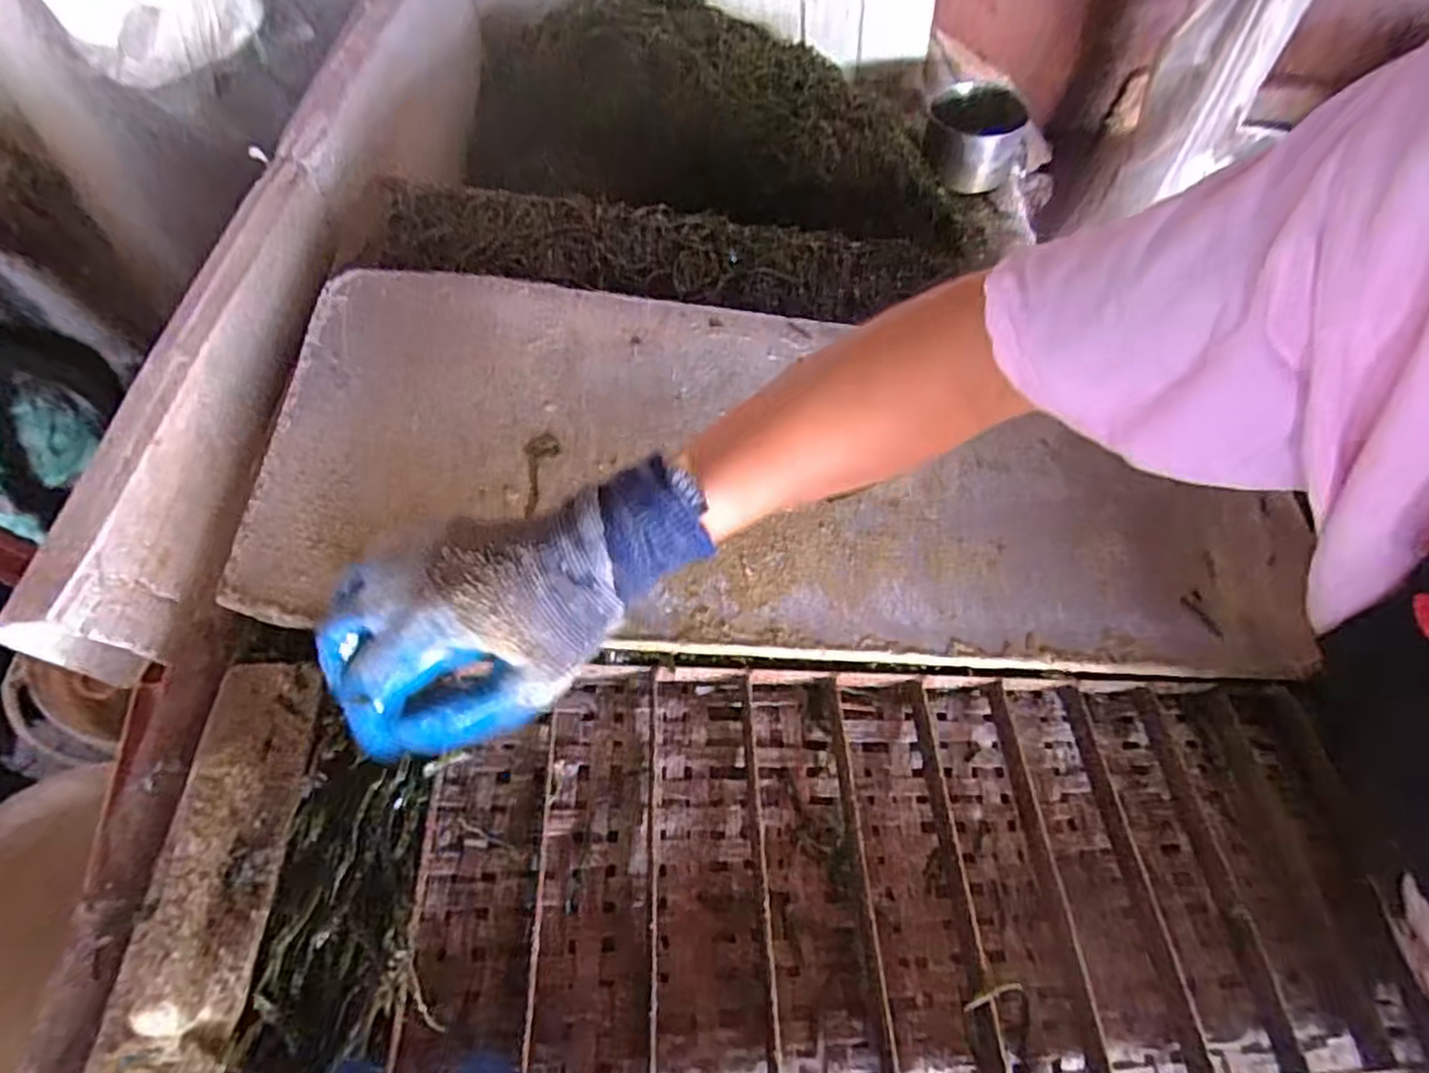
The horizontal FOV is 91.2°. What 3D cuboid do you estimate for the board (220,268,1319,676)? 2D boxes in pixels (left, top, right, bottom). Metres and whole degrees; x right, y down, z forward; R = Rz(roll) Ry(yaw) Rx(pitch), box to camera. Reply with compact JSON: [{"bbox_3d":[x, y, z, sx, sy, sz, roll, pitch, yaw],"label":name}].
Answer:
[{"bbox_3d":[0.082,-0.054,0.535,0.755,0.016,0.302,4,60,-10],"label":"board"}]

